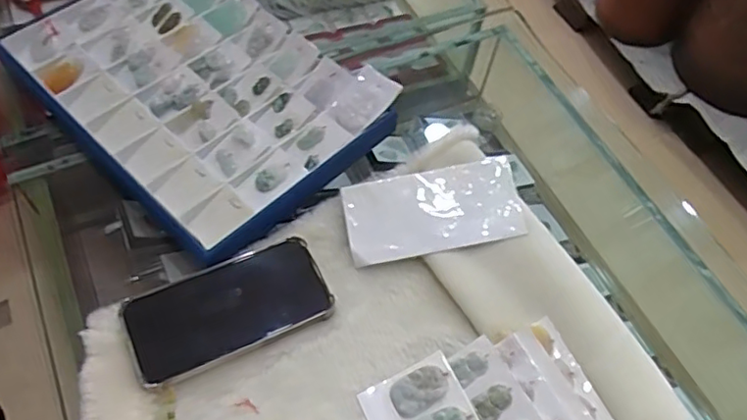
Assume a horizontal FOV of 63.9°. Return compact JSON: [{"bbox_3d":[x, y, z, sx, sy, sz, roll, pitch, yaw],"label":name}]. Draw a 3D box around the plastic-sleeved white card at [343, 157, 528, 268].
[{"bbox_3d":[0.054,0.001,0.549,0.155,0.011,0.078,-12,72,2],"label":"plastic-sleeved white card"}]

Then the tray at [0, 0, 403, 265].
[{"bbox_3d":[-0.183,-0.130,0.619,0.352,0.038,0.250,41,64,19],"label":"tray"}]

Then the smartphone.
[{"bbox_3d":[-0.119,0.080,0.495,0.160,0.014,0.079,-21,63,-16],"label":"smartphone"}]

